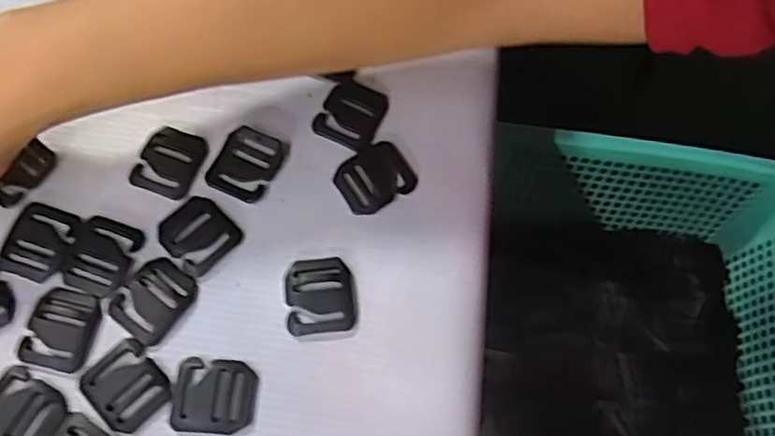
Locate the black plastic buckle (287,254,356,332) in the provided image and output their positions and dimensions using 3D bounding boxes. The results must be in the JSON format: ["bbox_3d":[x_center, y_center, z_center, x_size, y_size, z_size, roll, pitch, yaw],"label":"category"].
[{"bbox_3d":[-0.031,0.034,0.297,0.030,0.004,0.035,-5,70,-1],"label":"black plastic buckle"}]

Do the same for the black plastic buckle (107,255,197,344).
[{"bbox_3d":[-0.106,0.036,0.295,0.030,0.004,0.035,34,74,12],"label":"black plastic buckle"}]

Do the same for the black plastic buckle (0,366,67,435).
[{"bbox_3d":[-0.156,0.083,0.278,0.035,0.004,0.030,28,73,10],"label":"black plastic buckle"}]

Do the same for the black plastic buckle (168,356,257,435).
[{"bbox_3d":[-0.075,0.076,0.281,0.035,0.004,0.031,5,70,3],"label":"black plastic buckle"}]

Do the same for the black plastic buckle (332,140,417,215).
[{"bbox_3d":[-0.007,-0.020,0.317,0.035,0.004,0.030,-29,73,-10],"label":"black plastic buckle"}]

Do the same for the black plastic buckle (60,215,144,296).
[{"bbox_3d":[-0.133,0.017,0.303,0.031,0.004,0.035,20,72,7],"label":"black plastic buckle"}]

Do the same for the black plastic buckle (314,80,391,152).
[{"bbox_3d":[-0.018,-0.053,0.328,0.030,0.004,0.034,25,72,9],"label":"black plastic buckle"}]

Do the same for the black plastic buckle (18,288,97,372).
[{"bbox_3d":[-0.145,0.049,0.290,0.029,0.004,0.034,12,71,5],"label":"black plastic buckle"}]

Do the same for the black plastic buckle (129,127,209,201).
[{"bbox_3d":[-0.106,-0.028,0.320,0.030,0.004,0.035,20,72,8],"label":"black plastic buckle"}]

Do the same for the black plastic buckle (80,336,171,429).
[{"bbox_3d":[-0.113,0.072,0.281,0.030,0.004,0.033,-38,74,-12],"label":"black plastic buckle"}]

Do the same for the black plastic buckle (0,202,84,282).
[{"bbox_3d":[-0.162,0.011,0.307,0.031,0.004,0.035,16,71,6],"label":"black plastic buckle"}]

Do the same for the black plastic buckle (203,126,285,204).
[{"bbox_3d":[-0.069,-0.027,0.319,0.029,0.005,0.035,25,72,9],"label":"black plastic buckle"}]

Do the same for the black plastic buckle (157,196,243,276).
[{"bbox_3d":[-0.089,0.007,0.307,0.031,0.004,0.034,-43,75,-13],"label":"black plastic buckle"}]

